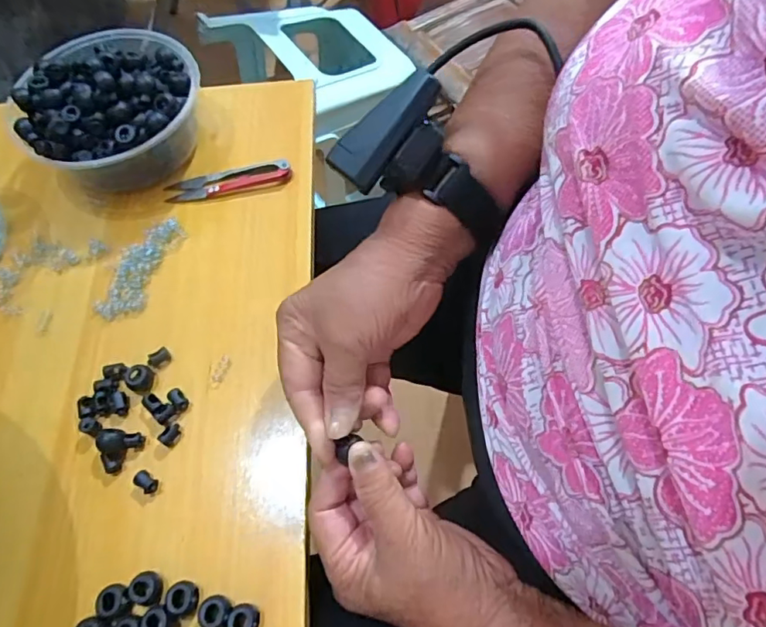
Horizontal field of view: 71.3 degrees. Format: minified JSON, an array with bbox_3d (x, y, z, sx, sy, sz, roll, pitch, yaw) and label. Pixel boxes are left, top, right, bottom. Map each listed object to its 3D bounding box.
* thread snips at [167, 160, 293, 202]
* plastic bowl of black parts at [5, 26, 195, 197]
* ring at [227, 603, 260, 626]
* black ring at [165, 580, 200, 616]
[{"bbox_3d":[-0.123,-0.106,0.427,0.098,0.007,0.022,-10,62,-2],"label":"thread snips"},{"bbox_3d":[-0.206,-0.154,0.418,0.138,0.071,0.123,-26,64,-10],"label":"plastic bowl of black parts"},{"bbox_3d":[-0.076,0.166,0.288,0.015,0.010,0.017,-4,62,1],"label":"ring"},{"bbox_3d":[-0.111,0.157,0.294,0.017,0.007,0.017,-1,62,2],"label":"black ring"}]

